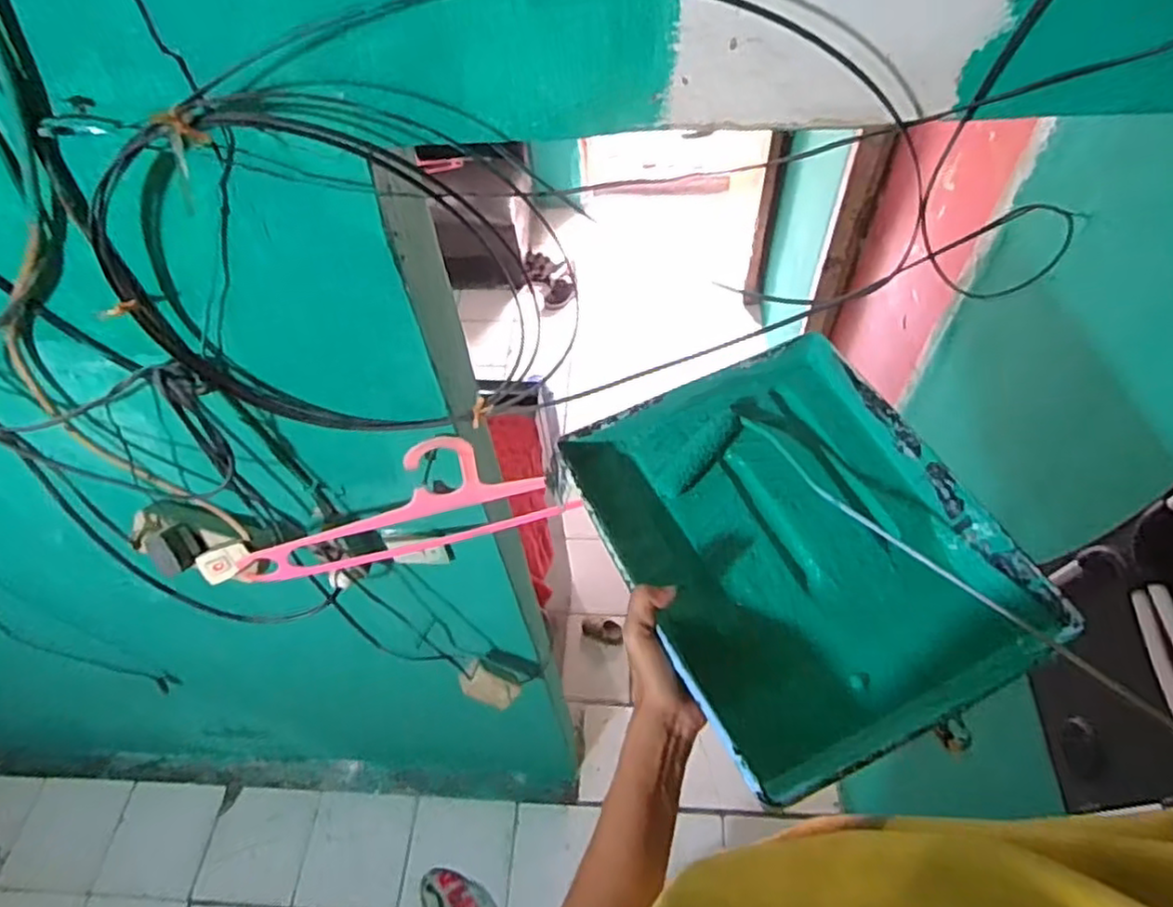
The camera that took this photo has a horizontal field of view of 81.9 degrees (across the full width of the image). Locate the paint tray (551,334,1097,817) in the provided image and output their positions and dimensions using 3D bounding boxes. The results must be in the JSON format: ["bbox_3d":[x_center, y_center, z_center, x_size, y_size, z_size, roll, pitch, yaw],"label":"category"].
[{"bbox_3d":[0.178,0.076,0.587,0.286,0.073,0.334,-22,56,-13],"label":"paint tray"}]

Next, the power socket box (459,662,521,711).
[{"bbox_3d":[-0.168,0.416,1.195,0.033,0.121,0.054,-27,42,39],"label":"power socket box"}]

